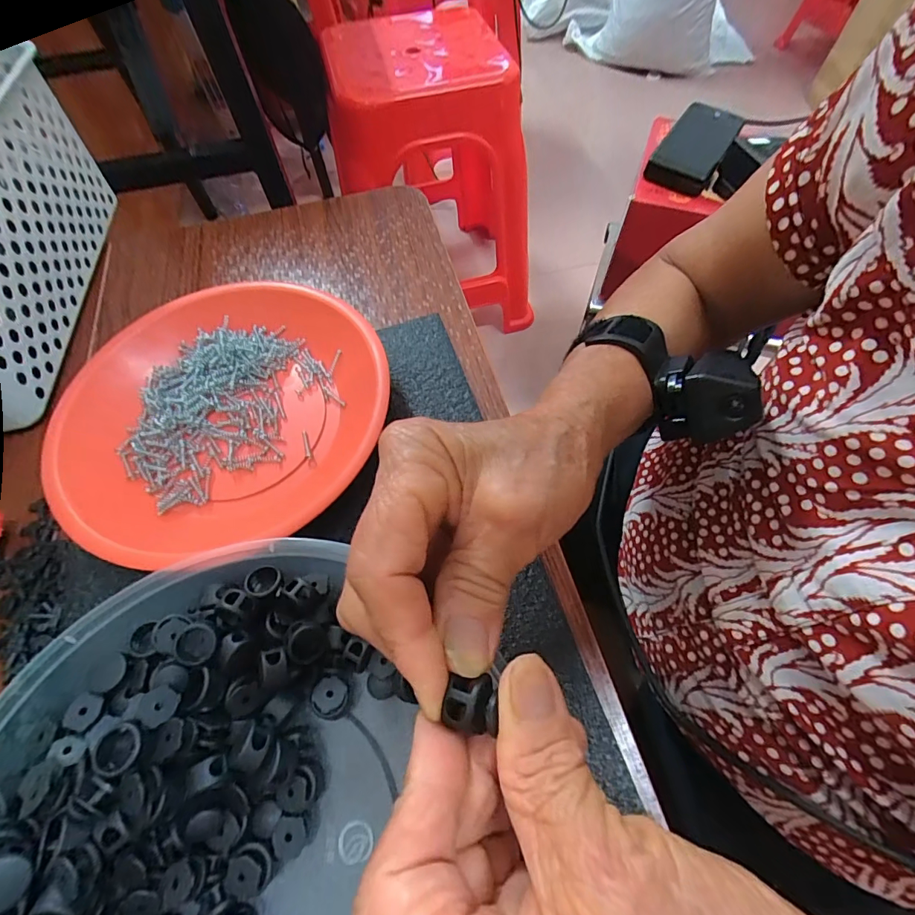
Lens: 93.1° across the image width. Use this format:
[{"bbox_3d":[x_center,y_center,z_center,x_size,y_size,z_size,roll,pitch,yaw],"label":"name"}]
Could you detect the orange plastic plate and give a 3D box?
[{"bbox_3d":[-0.141,-0.026,0.268,0.180,0.030,0.187,-1,62,1],"label":"orange plastic plate"}]

